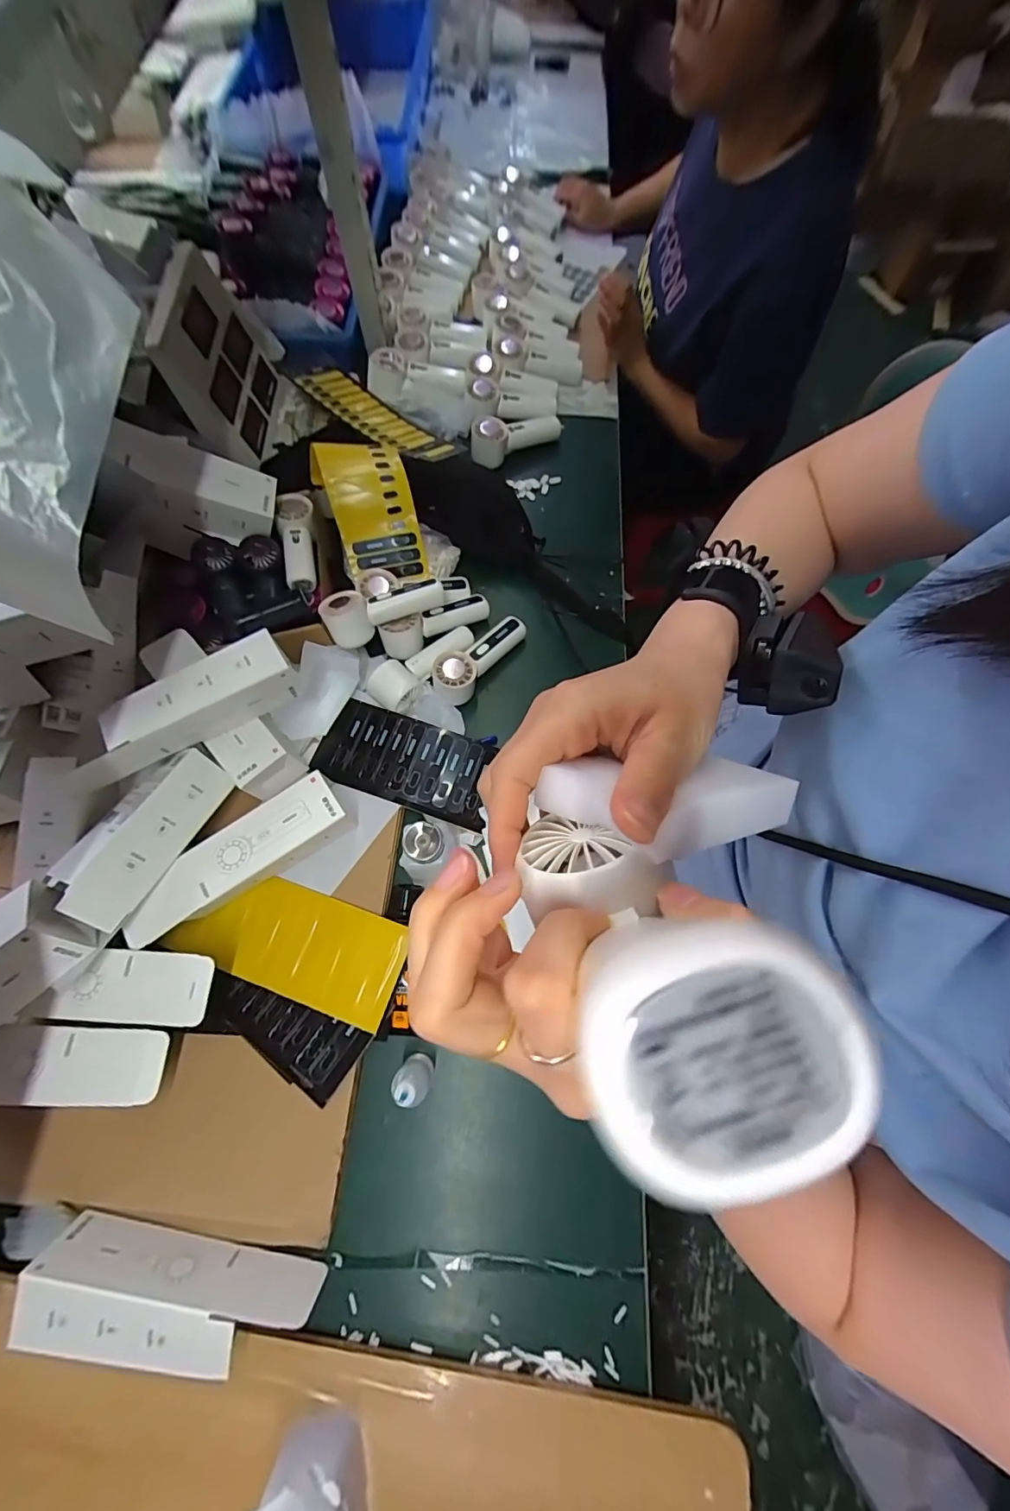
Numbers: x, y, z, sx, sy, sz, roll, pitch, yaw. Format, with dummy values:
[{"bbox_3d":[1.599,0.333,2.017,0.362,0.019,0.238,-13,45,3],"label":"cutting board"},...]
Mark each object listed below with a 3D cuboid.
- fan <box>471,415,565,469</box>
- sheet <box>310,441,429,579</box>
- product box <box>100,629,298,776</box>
[{"bbox_3d":[0.017,-0.539,0.822,0.170,0.051,0.062,-32,75,-24],"label":"fan"},{"bbox_3d":[-0.187,-0.337,0.681,0.121,0.053,0.180,-13,111,-2],"label":"sheet"},{"bbox_3d":[-0.328,-0.062,0.538,0.190,0.064,0.060,-29,73,-9],"label":"product box"}]

